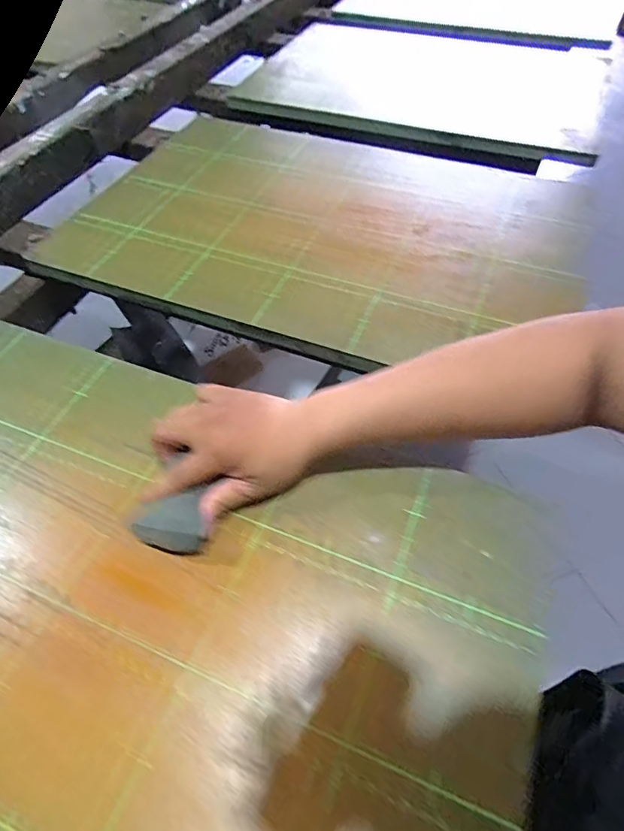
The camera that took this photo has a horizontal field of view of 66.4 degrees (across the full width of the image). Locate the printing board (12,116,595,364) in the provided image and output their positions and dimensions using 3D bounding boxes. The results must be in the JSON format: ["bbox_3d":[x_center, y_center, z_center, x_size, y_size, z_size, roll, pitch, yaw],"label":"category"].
[{"bbox_3d":[0.017,-0.248,0.589,0.599,0.013,0.412,16,55,13],"label":"printing board"}]

